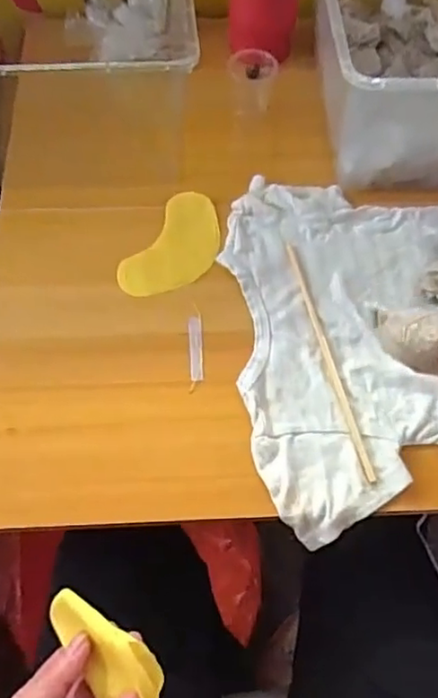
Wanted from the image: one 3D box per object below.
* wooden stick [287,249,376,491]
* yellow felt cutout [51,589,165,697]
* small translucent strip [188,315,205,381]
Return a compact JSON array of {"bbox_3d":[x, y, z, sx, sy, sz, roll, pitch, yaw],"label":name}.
[{"bbox_3d":[0.090,0.002,0.506,0.009,0.007,0.224,-10,63,-8],"label":"wooden stick"},{"bbox_3d":[-0.061,0.192,0.366,0.109,0.055,0.012,56,29,10],"label":"yellow felt cutout"},{"bbox_3d":[-0.019,-0.001,0.511,0.011,0.004,0.060,-2,62,-4],"label":"small translucent strip"}]

